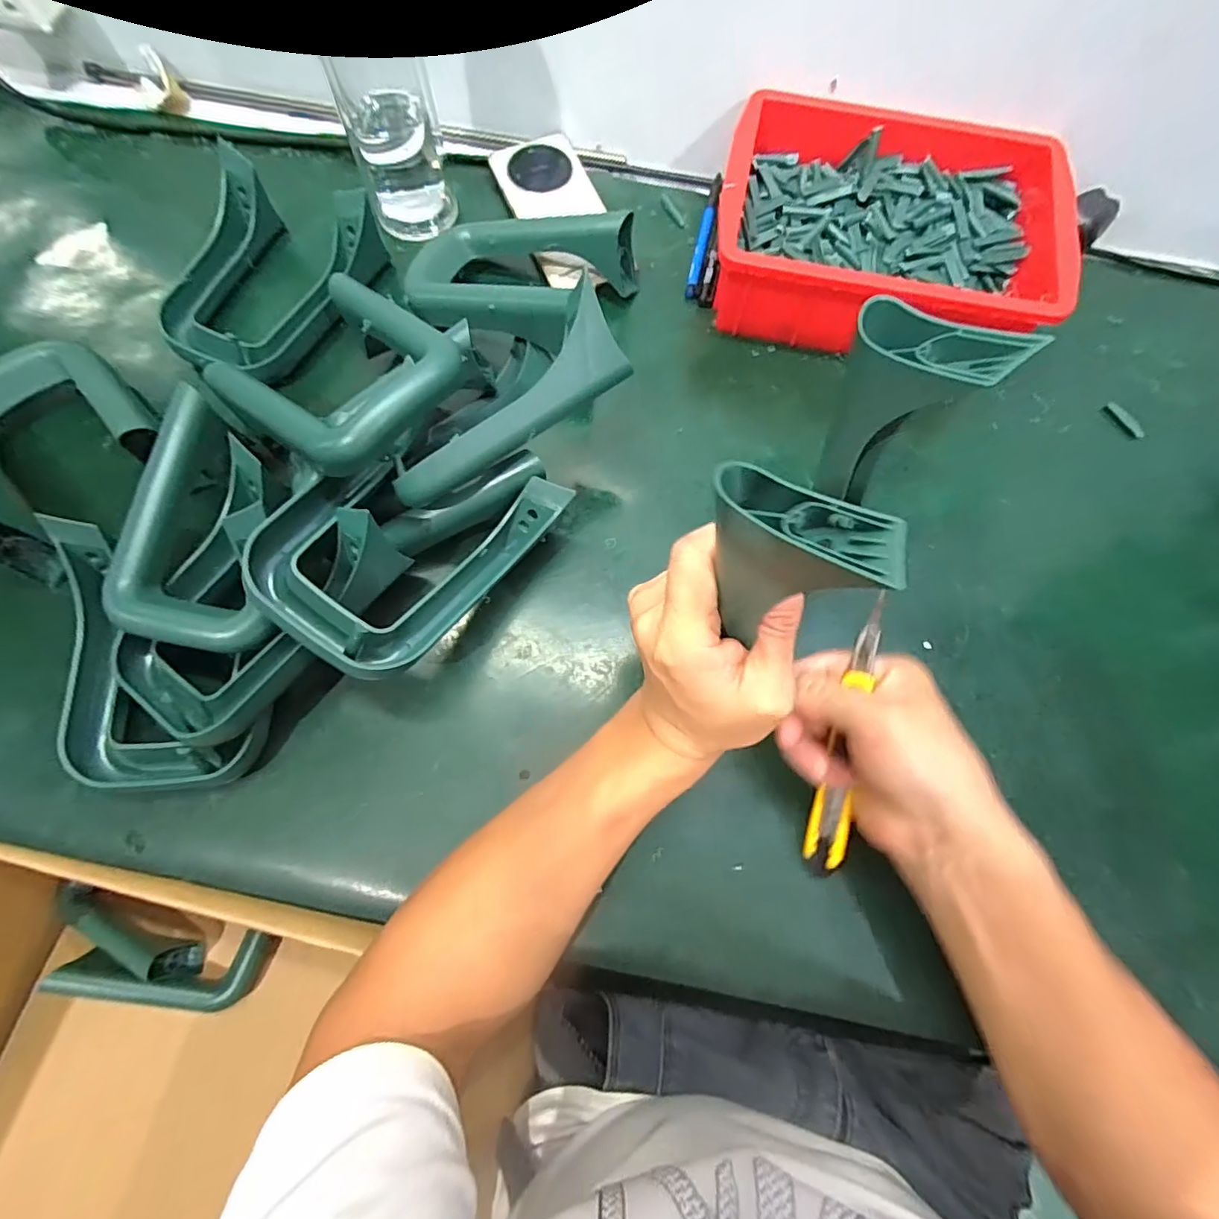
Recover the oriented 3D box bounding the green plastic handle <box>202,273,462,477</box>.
[{"bbox_3d":[-0.167,-0.147,0.323,0.145,0.037,0.120,43,76,12],"label":"green plastic handle"}]

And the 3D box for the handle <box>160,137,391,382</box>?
[{"bbox_3d":[-0.264,-0.252,0.411,0.124,0.051,0.159,20,74,5],"label":"handle"}]

